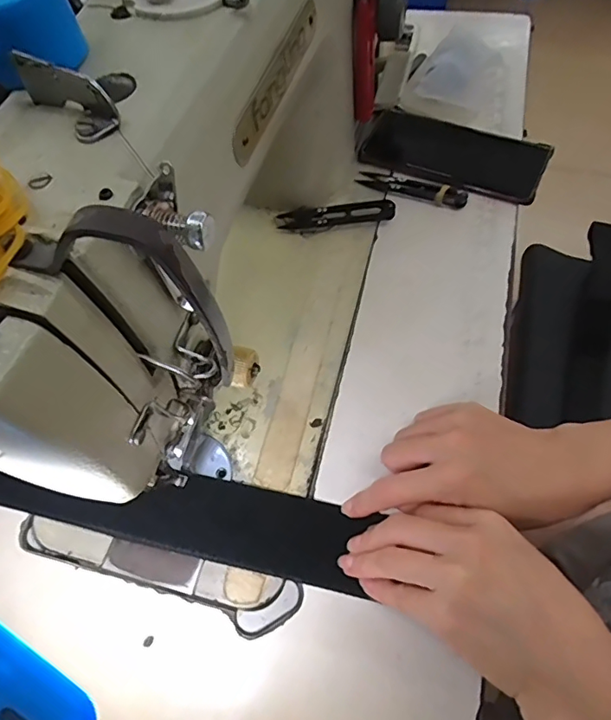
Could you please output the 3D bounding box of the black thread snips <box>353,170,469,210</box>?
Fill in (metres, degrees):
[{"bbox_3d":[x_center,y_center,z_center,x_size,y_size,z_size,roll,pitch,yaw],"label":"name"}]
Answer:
[{"bbox_3d":[0.097,-0.160,0.466,0.102,0.011,0.024,21,65,15],"label":"black thread snips"}]

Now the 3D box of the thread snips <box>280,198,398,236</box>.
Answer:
[{"bbox_3d":[0.027,-0.128,0.449,0.101,0.016,0.025,0,61,4],"label":"thread snips"}]

